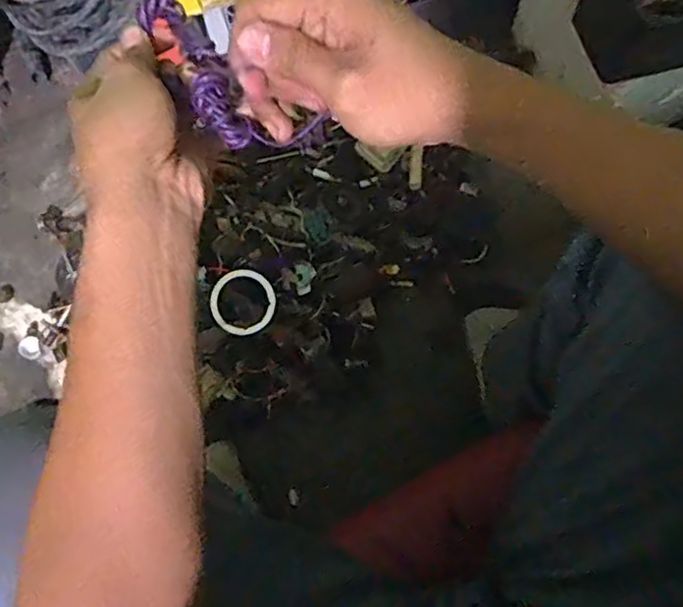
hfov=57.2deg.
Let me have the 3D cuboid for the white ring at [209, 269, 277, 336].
[{"bbox_3d":[-0.123,-0.001,0.785,0.079,0.007,0.080,-1,95,-12],"label":"white ring"}]

